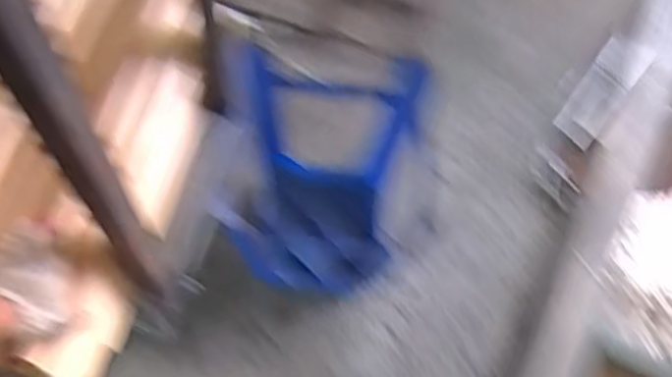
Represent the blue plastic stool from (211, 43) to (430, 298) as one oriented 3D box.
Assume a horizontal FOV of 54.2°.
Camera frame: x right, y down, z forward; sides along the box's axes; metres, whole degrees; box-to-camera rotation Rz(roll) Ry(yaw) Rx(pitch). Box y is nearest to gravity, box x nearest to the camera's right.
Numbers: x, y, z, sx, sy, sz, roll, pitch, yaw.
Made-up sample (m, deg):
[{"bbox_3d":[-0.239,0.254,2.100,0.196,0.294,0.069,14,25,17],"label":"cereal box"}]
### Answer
[{"bbox_3d":[-0.027,-0.029,1.217,0.343,0.272,0.354,4,65,-3],"label":"blue plastic stool"}]

